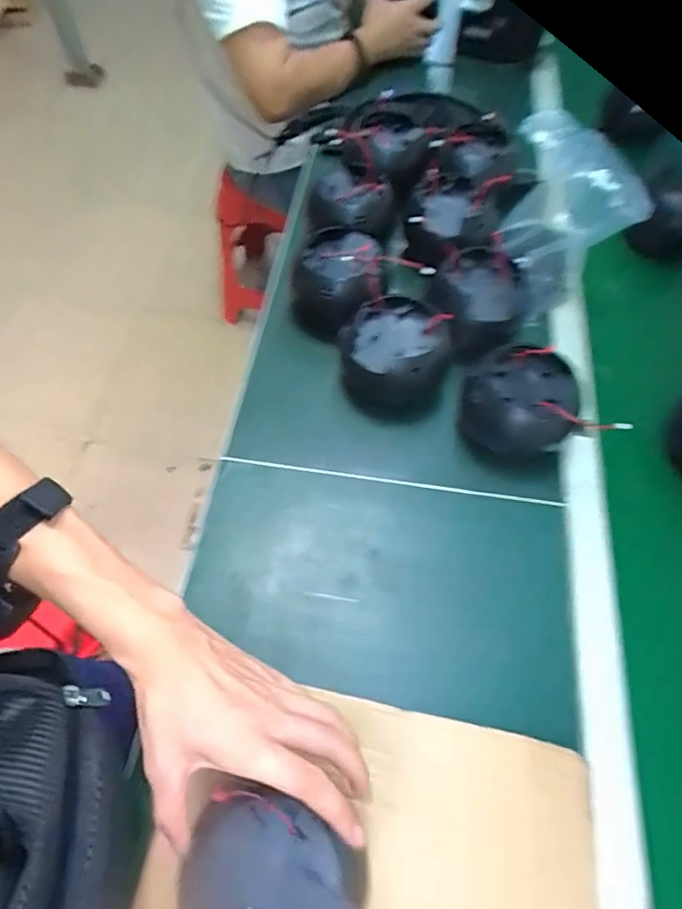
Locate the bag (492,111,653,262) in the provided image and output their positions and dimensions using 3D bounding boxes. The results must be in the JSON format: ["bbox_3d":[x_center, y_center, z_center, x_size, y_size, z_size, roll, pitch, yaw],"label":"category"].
[{"bbox_3d":[0.293,-0.331,0.658,0.147,0.121,0.135,12,62,5],"label":"bag"}]

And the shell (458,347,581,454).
[{"bbox_3d":[0.200,-0.054,0.589,0.127,0.094,0.105,16,63,7],"label":"shell"}]

